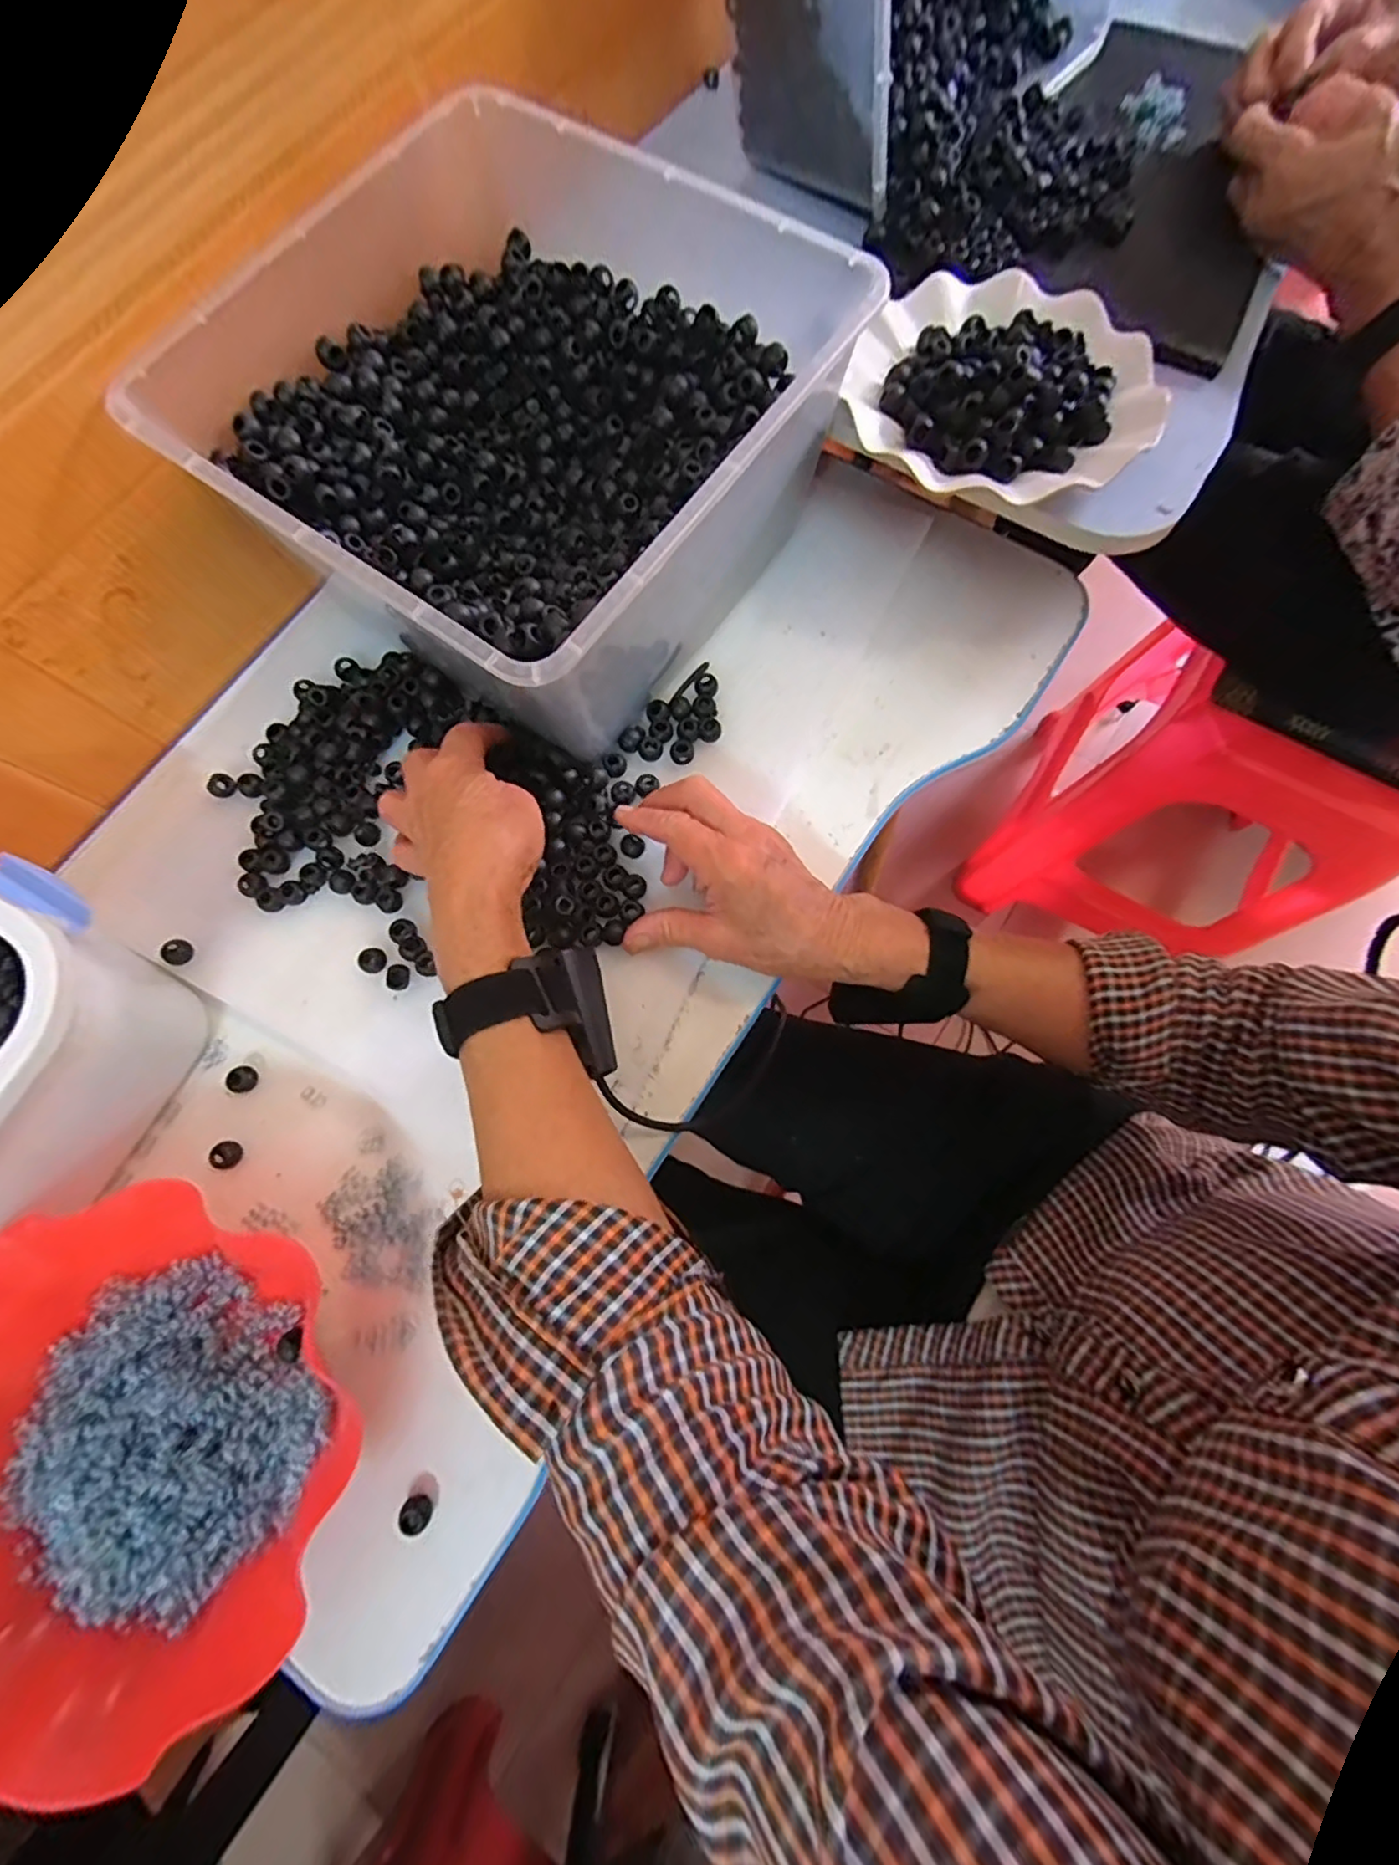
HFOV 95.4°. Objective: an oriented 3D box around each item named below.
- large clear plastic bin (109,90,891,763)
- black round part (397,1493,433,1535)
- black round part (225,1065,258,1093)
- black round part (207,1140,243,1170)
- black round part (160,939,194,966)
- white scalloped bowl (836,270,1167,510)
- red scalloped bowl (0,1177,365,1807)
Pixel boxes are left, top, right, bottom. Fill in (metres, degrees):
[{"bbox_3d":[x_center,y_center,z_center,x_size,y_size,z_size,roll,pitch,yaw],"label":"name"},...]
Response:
[{"bbox_3d":[-0.100,-0.298,0.393,0.316,0.141,0.316,36,80,9],"label":"large clear plastic bin"},{"bbox_3d":[-0.145,0.297,0.326,0.016,0.014,0.011,40,81,10],"label":"black round part"},{"bbox_3d":[-0.275,0.089,0.383,0.014,0.009,0.016,0,77,2],"label":"black round part"},{"bbox_3d":[-0.279,0.131,0.374,0.014,0.011,0.016,-9,76,0],"label":"black round part"},{"bbox_3d":[-0.321,0.012,0.391,0.016,0.009,0.016,0,76,2],"label":"black round part"},{"bbox_3d":[0.183,-0.334,0.387,0.178,0.034,0.173,0,76,2],"label":"white scalloped bowl"},{"bbox_3d":[-0.272,0.254,0.312,0.217,0.069,0.213,0,76,2],"label":"red scalloped bowl"}]

